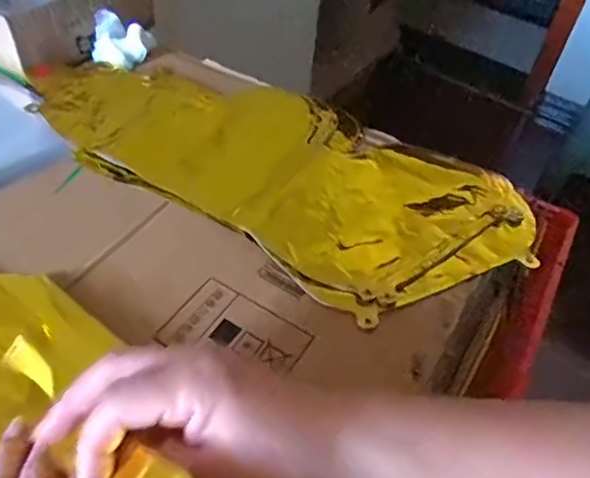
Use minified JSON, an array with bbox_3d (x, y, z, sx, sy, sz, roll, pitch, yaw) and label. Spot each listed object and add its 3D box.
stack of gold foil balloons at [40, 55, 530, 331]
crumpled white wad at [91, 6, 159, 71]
[{"bbox_3d":[-0.024,-0.078,0.518,0.443,0.018,0.202,28,50,20],"label":"stack of gold foil balloons"},{"bbox_3d":[-0.179,-0.208,0.604,0.059,0.040,0.041,-1,46,-7],"label":"crumpled white wad"}]

